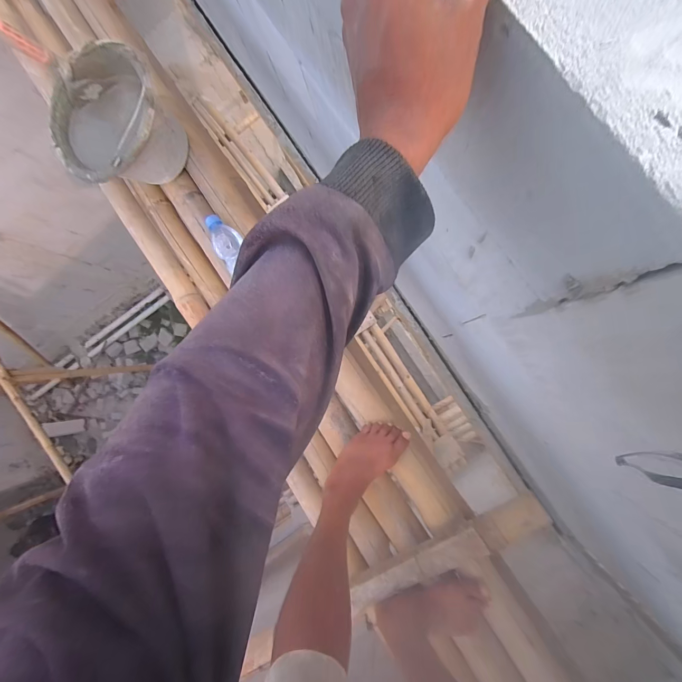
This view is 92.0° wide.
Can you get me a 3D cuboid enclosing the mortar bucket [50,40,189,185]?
[{"bbox_3d":[-0.464,-0.443,0.710,0.220,0.176,0.252,44,95,7],"label":"mortar bucket"}]

